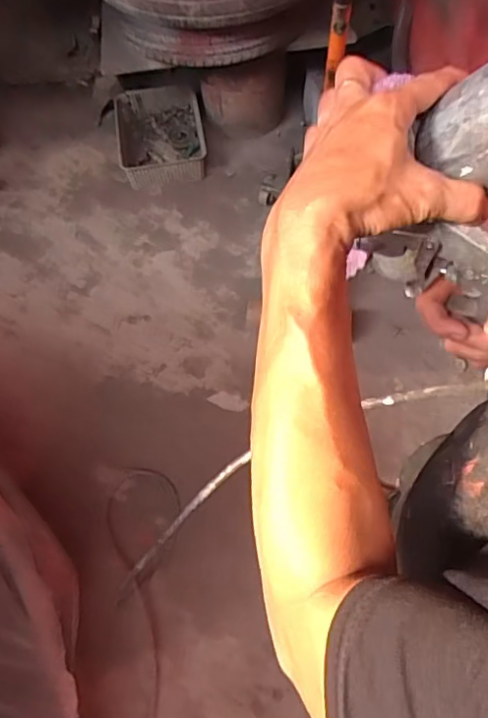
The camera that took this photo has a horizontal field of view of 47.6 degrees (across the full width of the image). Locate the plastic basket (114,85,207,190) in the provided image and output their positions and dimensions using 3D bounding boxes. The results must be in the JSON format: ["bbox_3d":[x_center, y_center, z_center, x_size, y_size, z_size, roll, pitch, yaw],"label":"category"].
[{"bbox_3d":[-0.264,-0.709,1.766,0.267,0.096,0.358,-10,64,-2],"label":"plastic basket"}]

